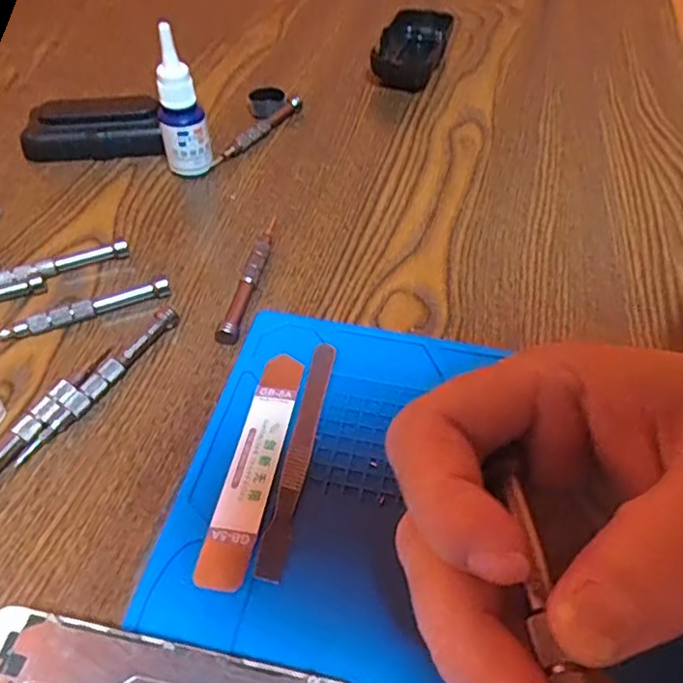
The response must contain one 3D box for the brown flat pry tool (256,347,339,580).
[{"bbox_3d":[-0.018,0.047,0.280,0.011,0.004,0.120,8,49,7],"label":"brown flat pry tool"}]

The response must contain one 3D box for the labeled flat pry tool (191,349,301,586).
[{"bbox_3d":[-0.038,0.052,0.276,0.020,0.004,0.115,8,49,7],"label":"labeled flat pry tool"}]

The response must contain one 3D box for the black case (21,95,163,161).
[{"bbox_3d":[-0.174,-0.149,0.436,0.097,0.033,0.028,1,48,1],"label":"black case"}]

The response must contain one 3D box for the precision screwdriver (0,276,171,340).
[{"bbox_3d":[-0.139,-0.016,0.335,0.093,0.012,0.006,-20,51,-17],"label":"precision screwdriver"}]

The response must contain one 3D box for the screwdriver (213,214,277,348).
[{"bbox_3d":[-0.051,-0.040,0.357,0.011,0.010,0.103,8,49,7],"label":"screwdriver"}]

